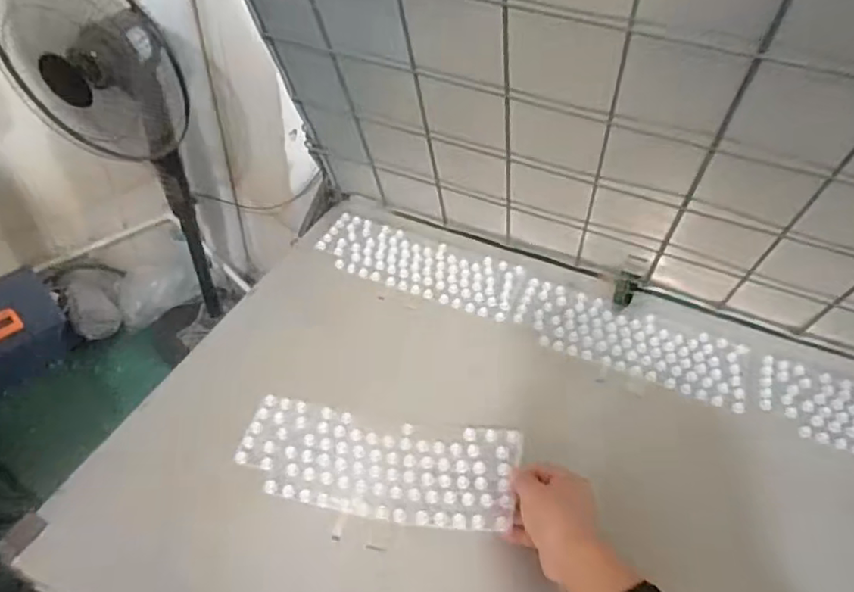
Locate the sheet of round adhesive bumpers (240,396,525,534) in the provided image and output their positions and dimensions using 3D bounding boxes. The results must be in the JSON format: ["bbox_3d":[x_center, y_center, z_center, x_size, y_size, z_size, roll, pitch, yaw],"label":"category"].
[{"bbox_3d":[-0.052,0.174,0.628,0.286,0.021,0.112,7,47,12],"label":"sheet of round adhesive bumpers"}]

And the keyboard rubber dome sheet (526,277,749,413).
[{"bbox_3d":[0.271,0.060,0.801,0.294,0.014,0.120,19,47,14],"label":"keyboard rubber dome sheet"}]

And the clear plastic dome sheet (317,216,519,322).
[{"bbox_3d":[-0.016,-0.048,0.887,0.299,0.013,0.117,18,47,13],"label":"clear plastic dome sheet"}]

